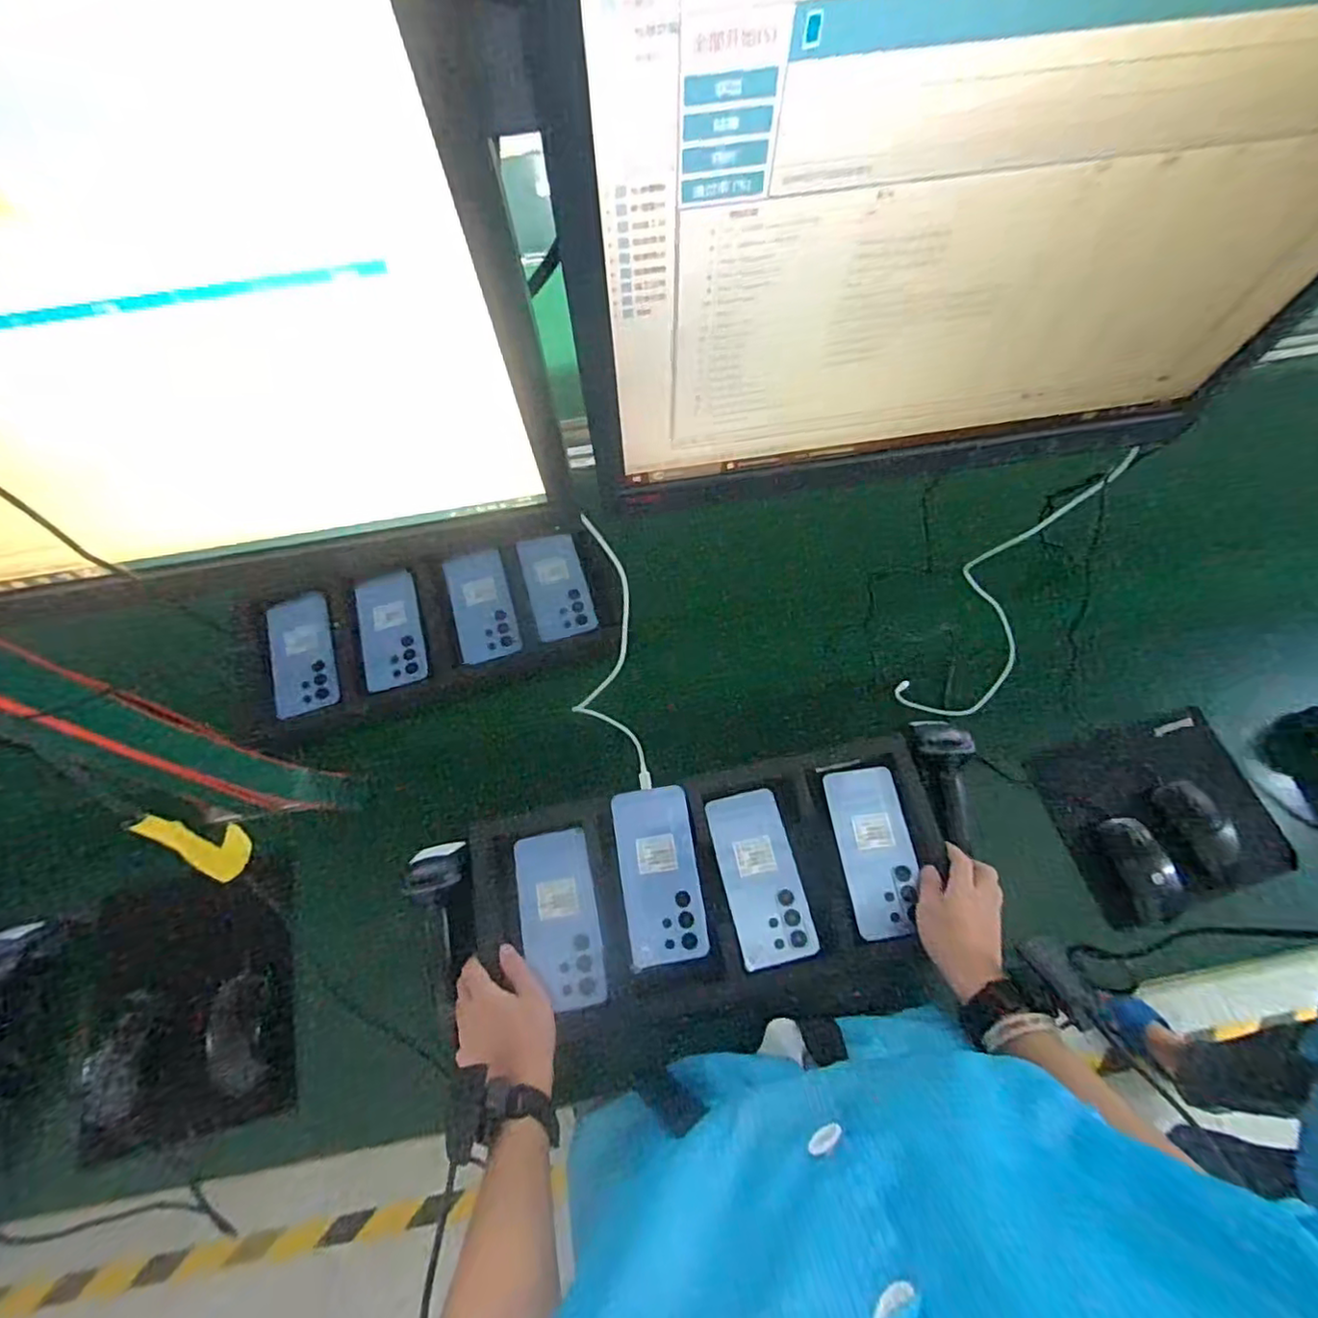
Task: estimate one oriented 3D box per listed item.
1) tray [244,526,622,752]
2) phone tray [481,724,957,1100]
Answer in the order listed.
[{"bbox_3d":[-0.284,-0.048,0.826,0.453,0.024,0.217,-17,66,-7],"label":"tray"},{"bbox_3d":[0.061,0.245,0.644,0.470,0.025,0.255,-11,65,-4],"label":"phone tray"}]

